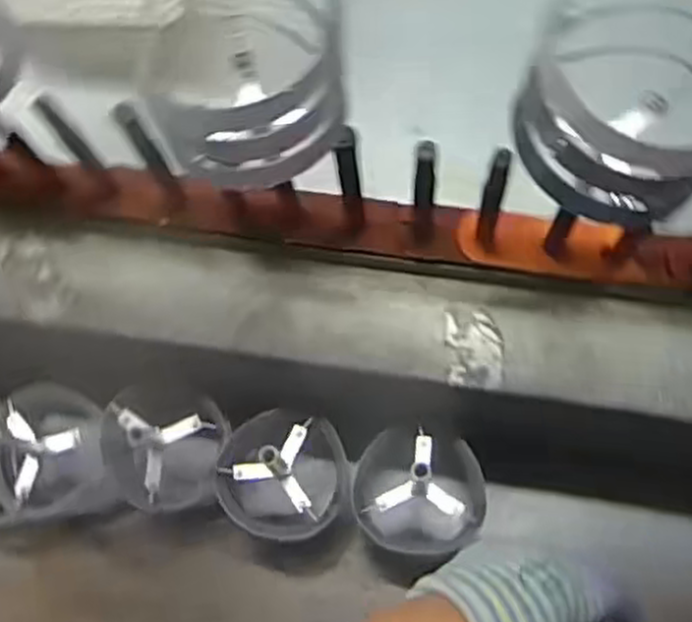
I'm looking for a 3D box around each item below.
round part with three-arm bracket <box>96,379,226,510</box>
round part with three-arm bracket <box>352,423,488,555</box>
[{"bbox_3d":[-0.166,0.121,0.702,0.105,0.056,0.106,-1,75,5],"label":"round part with three-arm bracket"},{"bbox_3d":[0.062,0.165,0.704,0.111,0.098,0.089,8,76,8],"label":"round part with three-arm bracket"}]

